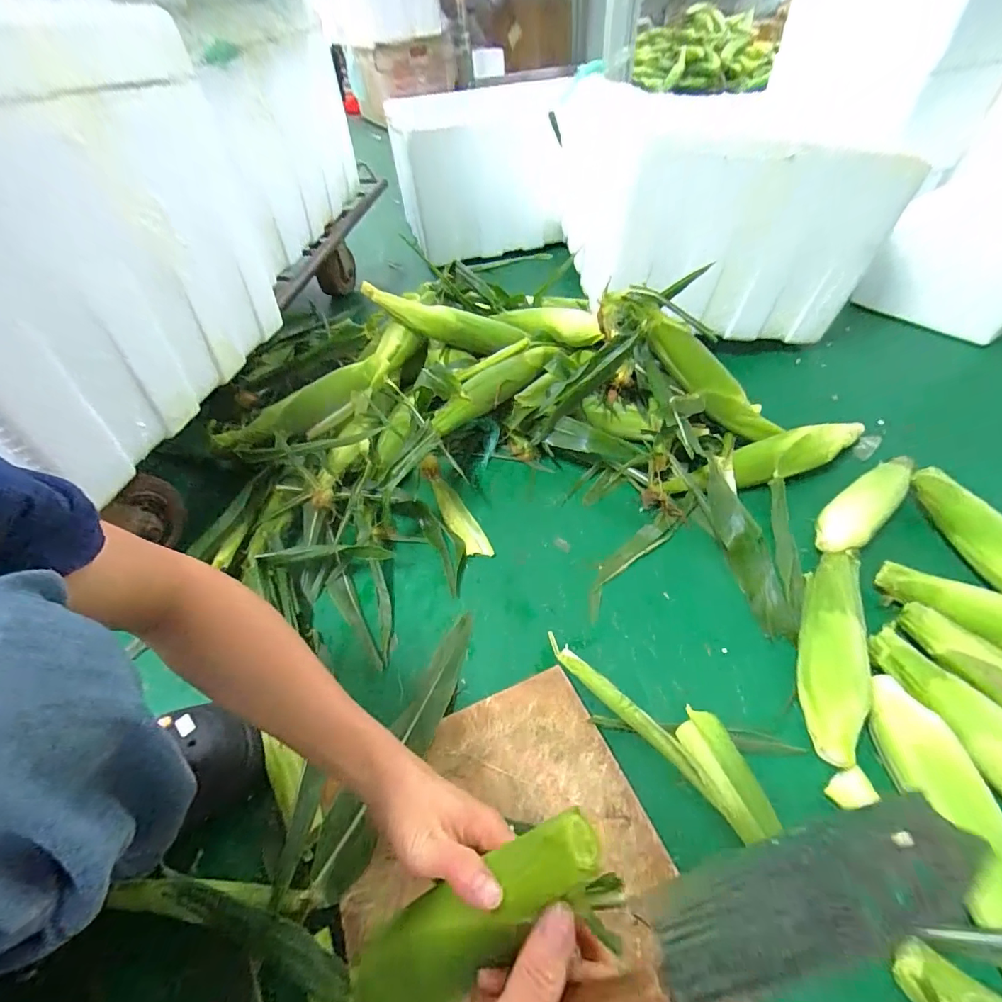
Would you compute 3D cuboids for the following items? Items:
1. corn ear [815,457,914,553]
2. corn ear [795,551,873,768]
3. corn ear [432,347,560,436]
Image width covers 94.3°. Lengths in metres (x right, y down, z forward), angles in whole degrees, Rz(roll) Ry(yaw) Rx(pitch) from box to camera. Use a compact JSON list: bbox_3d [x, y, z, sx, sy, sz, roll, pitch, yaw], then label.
[{"bbox_3d":[0.481,-0.001,0.610,0.213,0.043,0.057,-33,54,-23],"label":"corn ear"},{"bbox_3d":[0.345,0.140,0.484,0.056,0.045,0.241,15,51,17],"label":"corn ear"},{"bbox_3d":[-0.004,-0.176,0.705,0.252,0.044,0.059,-36,55,-25],"label":"corn ear"}]

